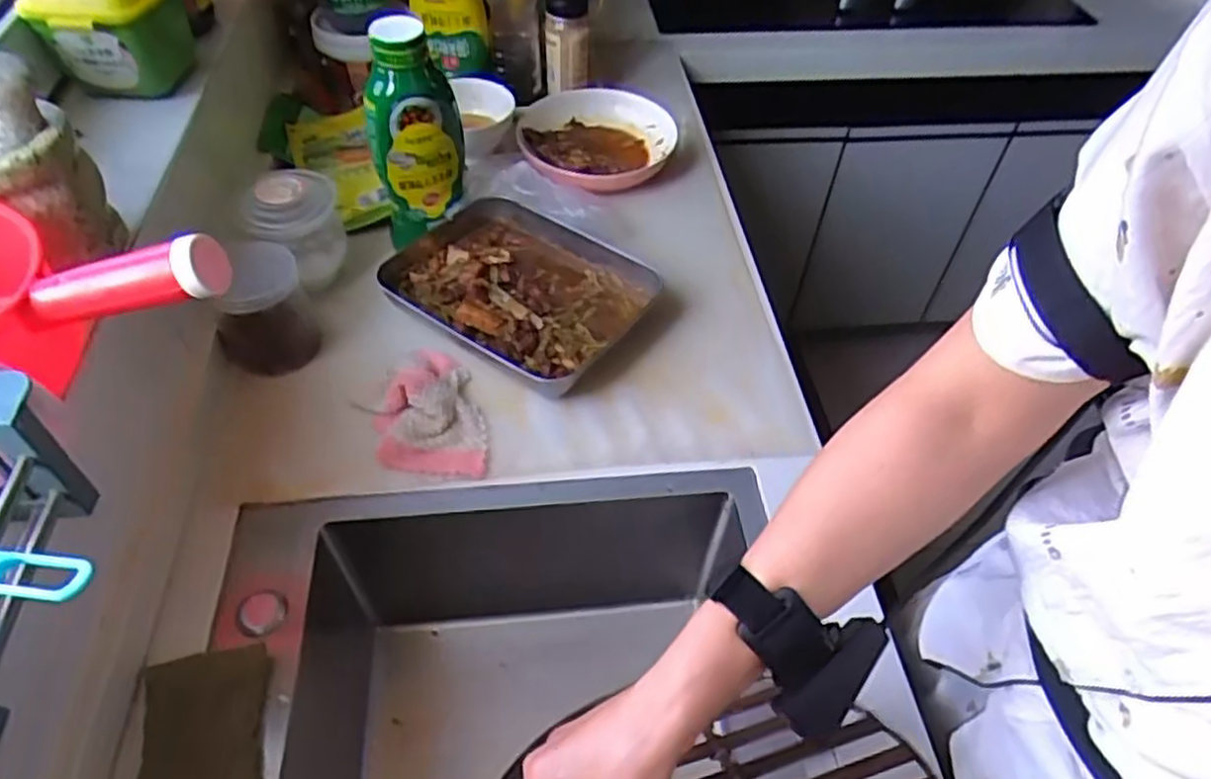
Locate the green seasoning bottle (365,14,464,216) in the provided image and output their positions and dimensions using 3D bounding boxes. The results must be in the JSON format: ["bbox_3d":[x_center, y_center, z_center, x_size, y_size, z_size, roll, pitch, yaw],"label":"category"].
[{"bbox_3d":[-0.201,-0.287,0.791,0.088,0.196,0.098,-7,50,-9],"label":"green seasoning bottle"}]

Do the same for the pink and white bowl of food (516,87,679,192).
[{"bbox_3d":[-0.018,-0.325,0.999,0.205,0.051,0.241,11,49,6],"label":"pink and white bowl of food"}]

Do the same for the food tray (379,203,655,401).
[{"bbox_3d":[-0.095,-0.109,0.807,0.259,0.041,0.208,28,53,20],"label":"food tray"}]

